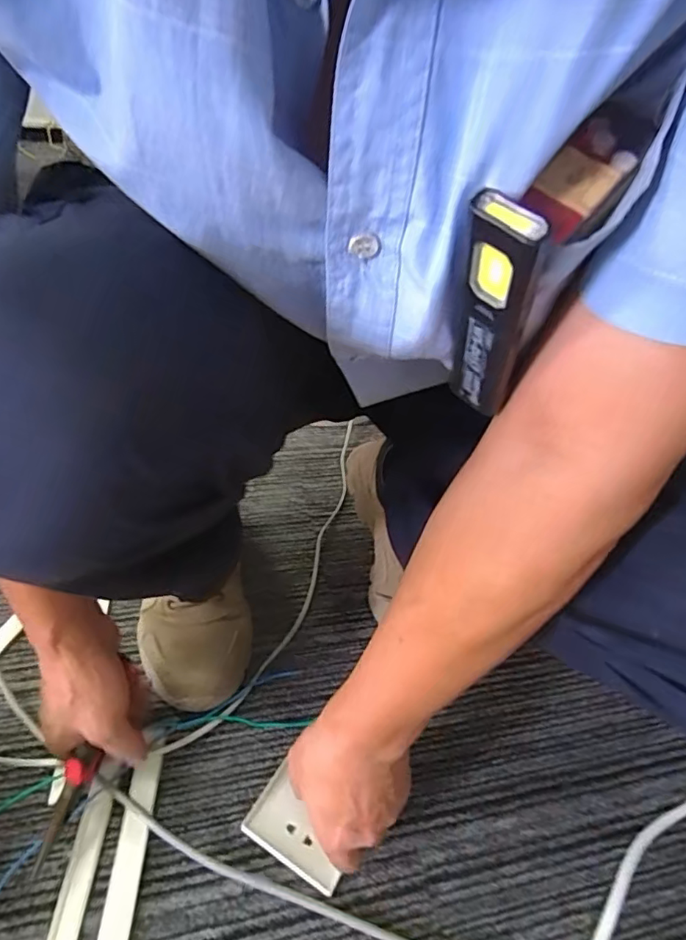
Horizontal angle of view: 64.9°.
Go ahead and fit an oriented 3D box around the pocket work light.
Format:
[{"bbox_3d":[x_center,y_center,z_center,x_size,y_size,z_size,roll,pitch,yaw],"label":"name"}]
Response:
[{"bbox_3d":[0.056,-0.054,0.206,0.028,0.108,0.008,41,78,19],"label":"pocket work light"}]

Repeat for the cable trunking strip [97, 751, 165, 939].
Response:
[{"bbox_3d":[-0.164,0.326,0.391,0.022,0.011,0.225,1,38,-6],"label":"cable trunking strip"}]

